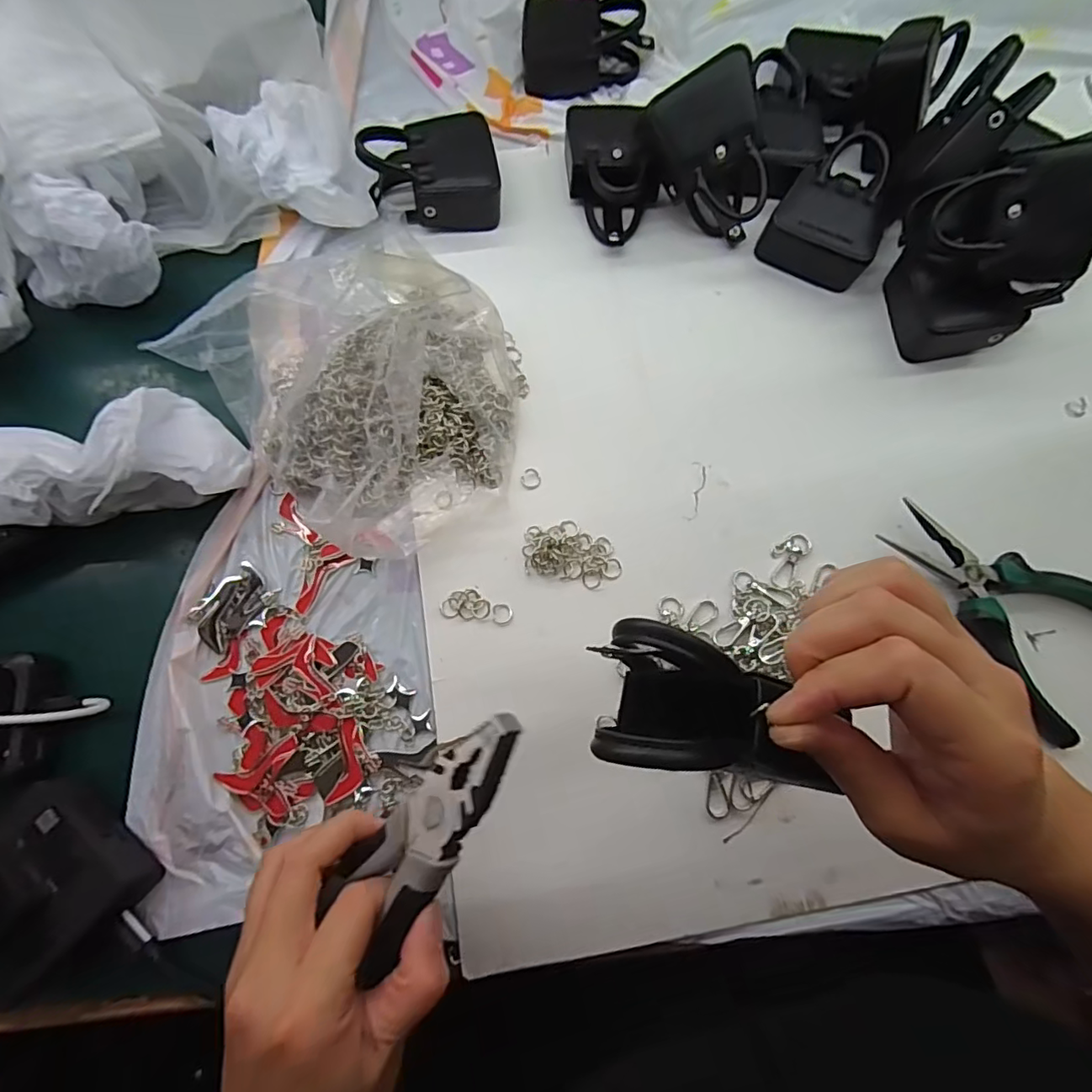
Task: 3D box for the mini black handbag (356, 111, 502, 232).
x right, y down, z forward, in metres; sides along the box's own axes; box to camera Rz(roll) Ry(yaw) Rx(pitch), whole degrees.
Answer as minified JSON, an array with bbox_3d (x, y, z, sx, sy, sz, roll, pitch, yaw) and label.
[{"bbox_3d":[-0.085,-0.280,0.408,0.095,0.040,0.075,-10,76,-3],"label":"mini black handbag"}]

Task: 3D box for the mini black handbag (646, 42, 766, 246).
[{"bbox_3d":[0.112,-0.266,0.380,0.073,0.108,0.035,-20,33,-2],"label":"mini black handbag"}]

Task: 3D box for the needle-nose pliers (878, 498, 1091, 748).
[{"bbox_3d":[0.275,0.034,0.334,0.146,0.020,0.096,39,78,9],"label":"needle-nose pliers"}]

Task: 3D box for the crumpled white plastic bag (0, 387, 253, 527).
[{"bbox_3d":[-0.262,-0.054,0.327,0.138,0.072,0.069,-9,76,-3],"label":"crumpled white plastic bag"}]

